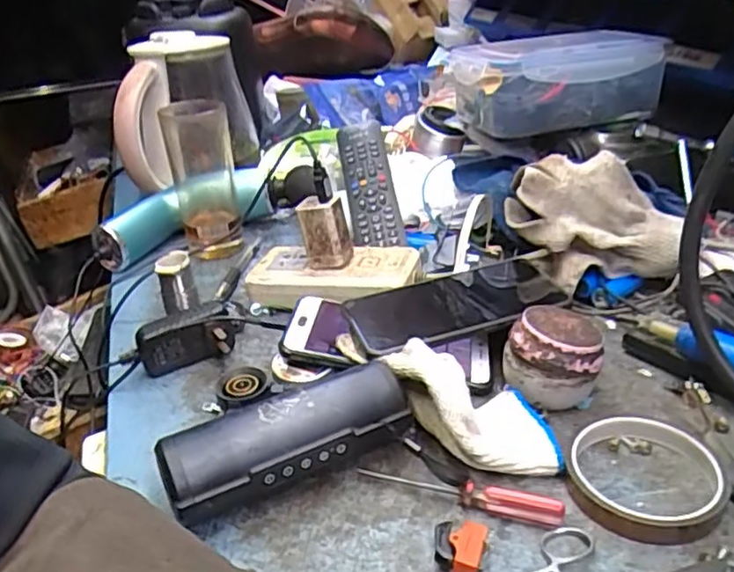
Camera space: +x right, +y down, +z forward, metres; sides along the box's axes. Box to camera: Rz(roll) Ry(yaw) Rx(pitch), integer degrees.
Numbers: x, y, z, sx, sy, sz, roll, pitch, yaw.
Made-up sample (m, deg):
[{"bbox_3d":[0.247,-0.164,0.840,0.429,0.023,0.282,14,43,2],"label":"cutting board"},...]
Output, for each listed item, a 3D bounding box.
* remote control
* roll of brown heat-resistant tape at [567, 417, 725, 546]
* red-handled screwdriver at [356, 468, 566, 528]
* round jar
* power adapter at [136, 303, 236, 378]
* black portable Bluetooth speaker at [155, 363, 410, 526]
[{"bbox_3d":[0.002,-0.109,0.675,0.048,0.028,0.160,-8,64,-6],"label":"remote control"},{"bbox_3d":[0.162,0.109,0.383,0.081,0.015,0.086,-3,29,2],"label":"roll of brown heat-resistant tape"},{"bbox_3d":[0.052,0.121,0.382,0.120,0.013,0.013,6,31,18],"label":"red-handled screwdriver"},{"bbox_3d":[0.127,0.050,0.449,0.061,0.060,0.051,3,30,13],"label":"round jar"},{"bbox_3d":[-0.142,0.043,0.516,0.070,0.044,0.027,-11,30,-13],"label":"power adapter"},{"bbox_3d":[-0.046,0.098,0.400,0.150,0.055,0.045,-18,32,-24],"label":"black portable Bluetooth speaker"}]

